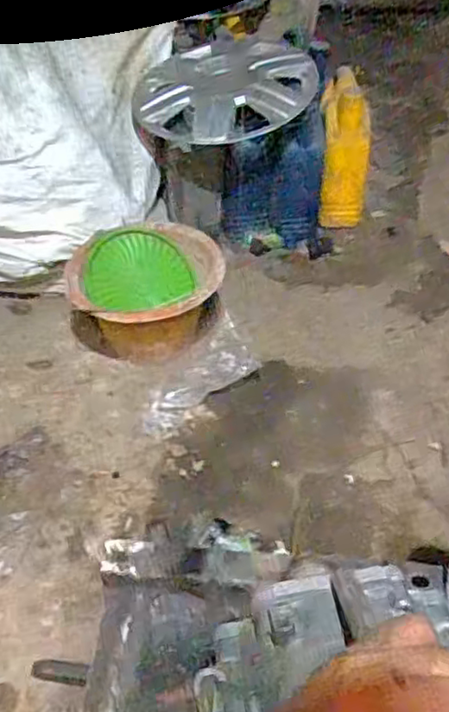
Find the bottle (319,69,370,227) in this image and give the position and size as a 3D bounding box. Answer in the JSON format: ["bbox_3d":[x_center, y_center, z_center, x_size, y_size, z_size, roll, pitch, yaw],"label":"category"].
[{"bbox_3d":[0.246,-0.425,1.319,0.102,0.310,0.082,-7,26,-8],"label":"bottle"}]

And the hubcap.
[{"bbox_3d":[0.001,-0.525,1.217,0.314,0.060,0.322,-5,58,9],"label":"hubcap"}]

